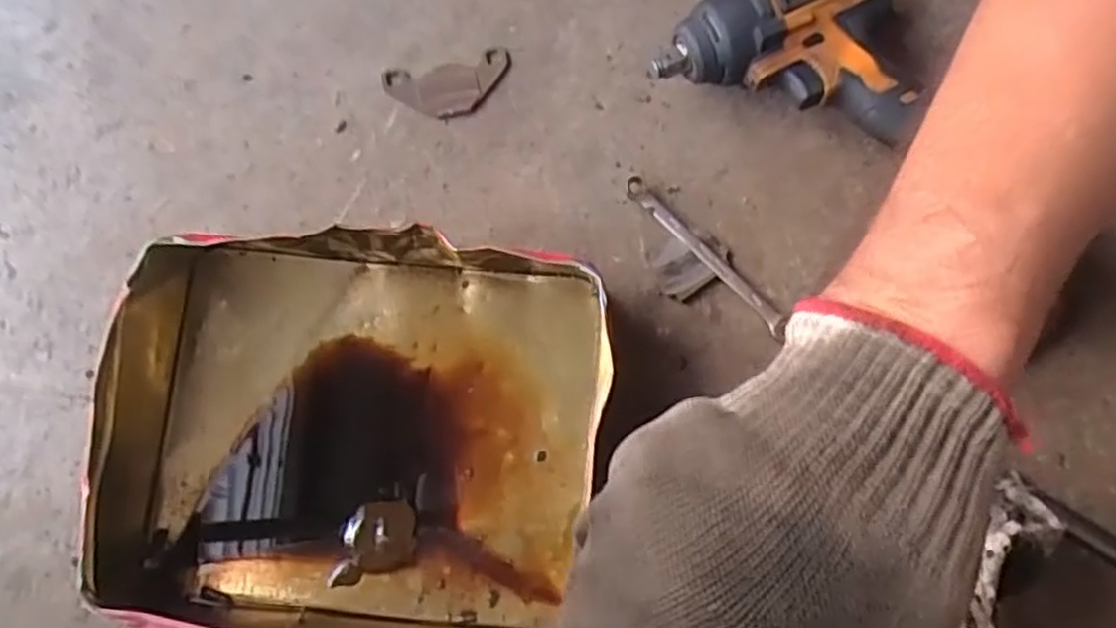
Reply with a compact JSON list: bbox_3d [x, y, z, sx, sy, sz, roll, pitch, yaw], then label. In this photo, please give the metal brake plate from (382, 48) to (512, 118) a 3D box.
[{"bbox_3d":[-0.072,-0.151,0.514,0.082,0.007,0.042,-13,78,-2],"label":"metal brake plate"}]

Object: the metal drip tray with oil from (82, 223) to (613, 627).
[{"bbox_3d":[-0.115,0.070,0.437,0.271,0.064,0.231,6,78,2],"label":"metal drip tray with oil"}]

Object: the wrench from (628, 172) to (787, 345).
[{"bbox_3d":[0.091,-0.037,0.481,0.013,0.010,0.132,-42,80,-7],"label":"wrench"}]

